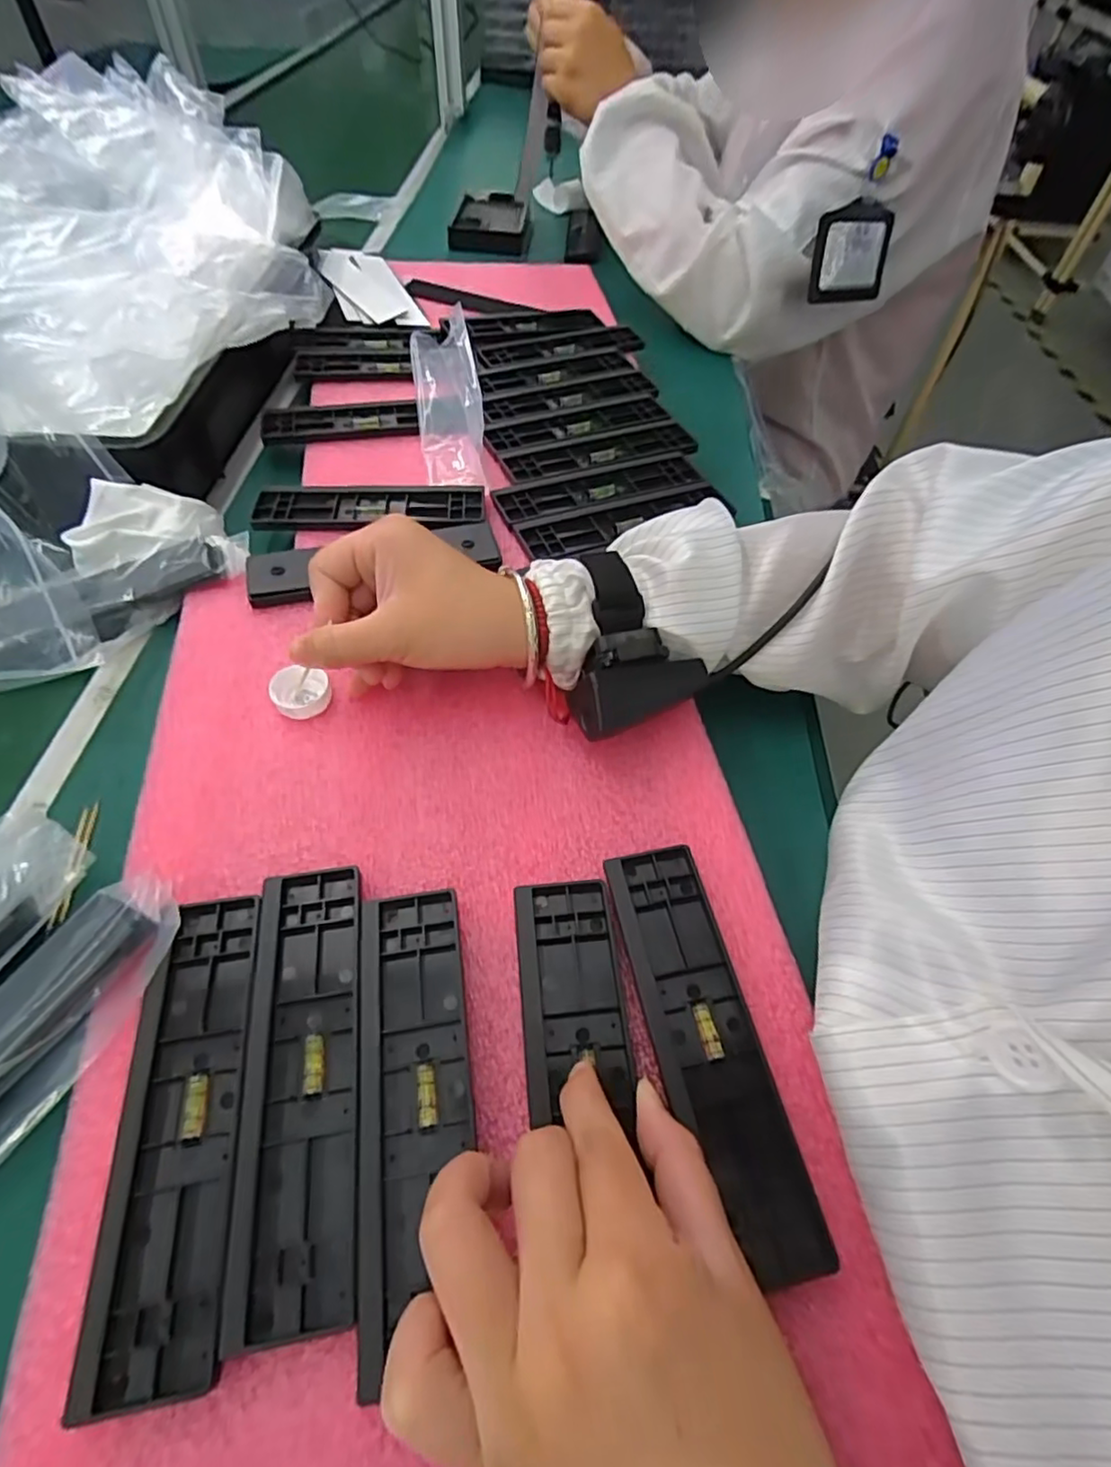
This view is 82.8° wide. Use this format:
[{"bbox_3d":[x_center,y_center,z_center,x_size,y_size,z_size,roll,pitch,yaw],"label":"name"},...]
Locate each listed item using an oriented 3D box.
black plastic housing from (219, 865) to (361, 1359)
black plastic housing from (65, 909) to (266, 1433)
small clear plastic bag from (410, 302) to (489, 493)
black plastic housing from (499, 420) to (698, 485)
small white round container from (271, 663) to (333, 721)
[{"bbox_3d":[-0.100,0.130,0.247,0.042,0.006,0.158,-7,56,-6],"label":"black plastic housing"},{"bbox_3d":[-0.141,0.141,0.237,0.042,0.009,0.157,-8,56,-6],"label":"black plastic housing"},{"bbox_3d":[-0.087,-0.271,0.502,0.050,0.046,0.191,-8,56,-7],"label":"small clear plastic bag"},{"bbox_3d":[0.037,-0.224,0.503,0.155,0.009,0.046,-19,58,-14],"label":"black plastic housing"},{"bbox_3d":[-0.140,-0.023,0.346,0.028,0.016,0.027,0,55,-1],"label":"small white round container"}]

